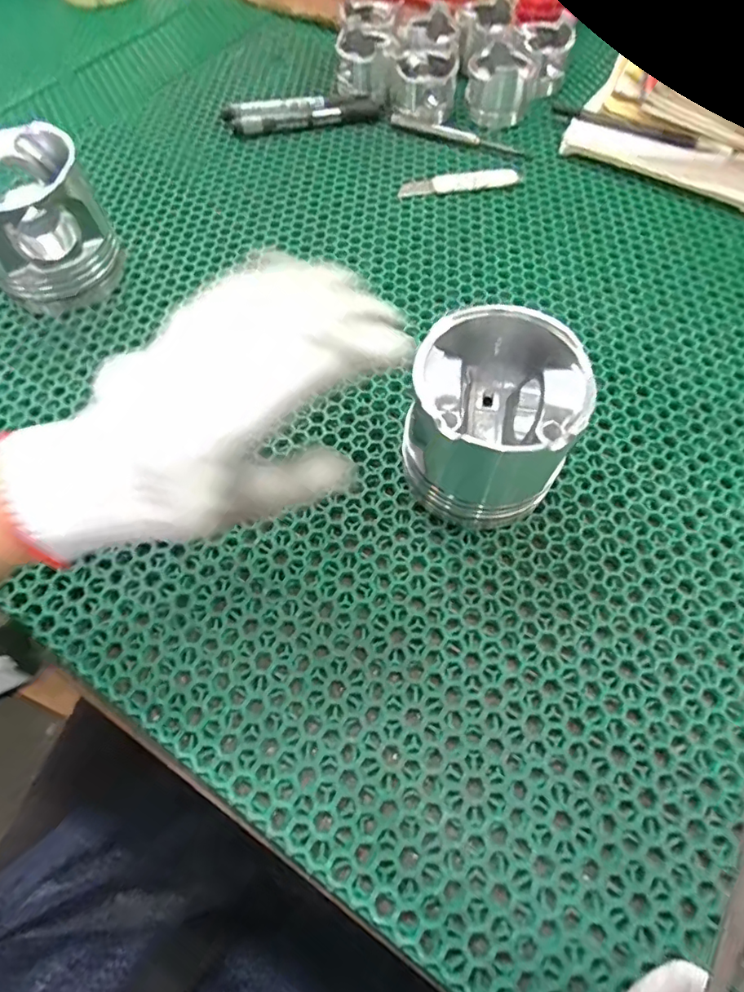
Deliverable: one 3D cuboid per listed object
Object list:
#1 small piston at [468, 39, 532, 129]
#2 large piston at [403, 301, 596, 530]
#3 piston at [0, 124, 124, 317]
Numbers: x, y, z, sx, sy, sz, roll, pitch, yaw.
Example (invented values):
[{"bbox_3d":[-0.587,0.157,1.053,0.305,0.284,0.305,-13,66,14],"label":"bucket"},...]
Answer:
[{"bbox_3d":[0.125,-0.401,0.516,0.052,0.048,0.054,0,62,-1],"label":"small piston"},{"bbox_3d":[0.066,-0.041,0.306,0.093,0.088,0.090,-4,62,-1],"label":"large piston"},{"bbox_3d":[-0.248,-0.201,0.394,0.093,0.087,0.091,-25,65,-12],"label":"piston"}]

